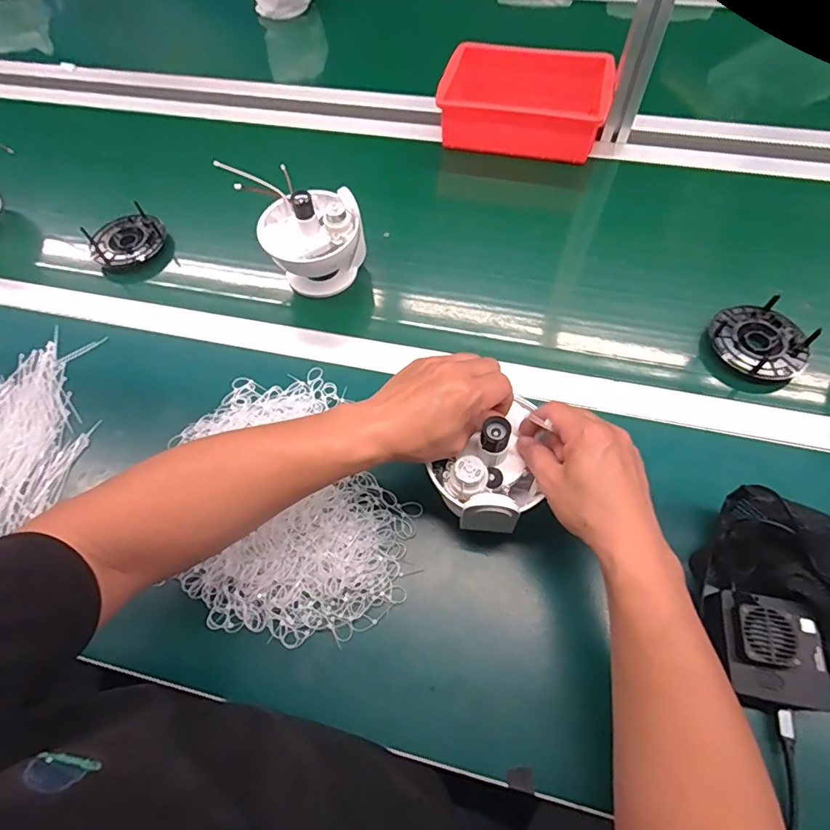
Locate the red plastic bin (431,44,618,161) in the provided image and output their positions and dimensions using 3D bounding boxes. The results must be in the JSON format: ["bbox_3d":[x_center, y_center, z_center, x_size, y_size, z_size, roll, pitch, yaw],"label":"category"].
[{"bbox_3d":[0.167,-0.478,0.738,0.244,0.074,0.159,12,62,9],"label":"red plastic bin"}]

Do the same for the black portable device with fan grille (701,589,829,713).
[{"bbox_3d":[0.280,0.186,0.382,0.075,0.038,0.080,9,62,8],"label":"black portable device with fan grille"}]

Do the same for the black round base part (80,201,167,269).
[{"bbox_3d":[-0.403,-0.246,0.676,0.097,0.024,0.091,-1,61,2],"label":"black round base part"}]

